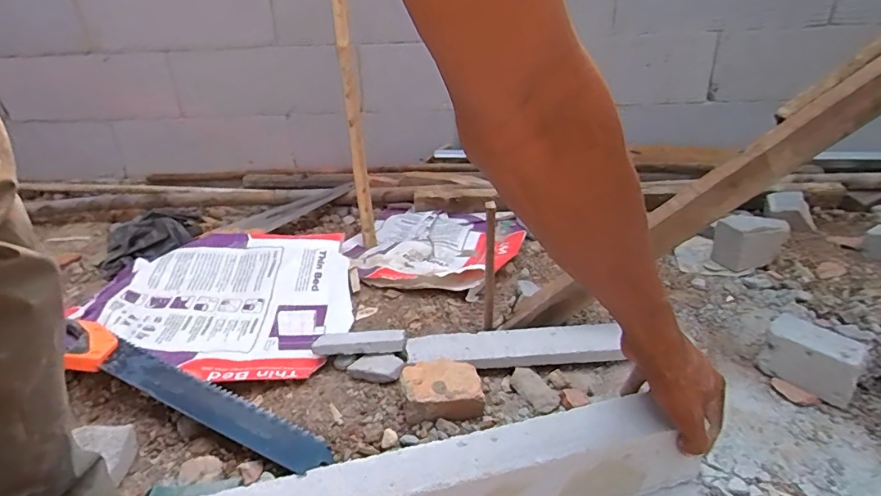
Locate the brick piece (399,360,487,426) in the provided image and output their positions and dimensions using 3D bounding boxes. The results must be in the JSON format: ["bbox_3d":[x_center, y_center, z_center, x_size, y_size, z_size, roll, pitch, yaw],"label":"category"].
[{"bbox_3d":[0.000,0.194,0.668,0.107,0.043,0.085,-8,25,-11],"label":"brick piece"}]

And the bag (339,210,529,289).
[{"bbox_3d":[-0.031,-0.017,1.134,0.415,0.073,0.385,6,26,17],"label":"bag"}]

